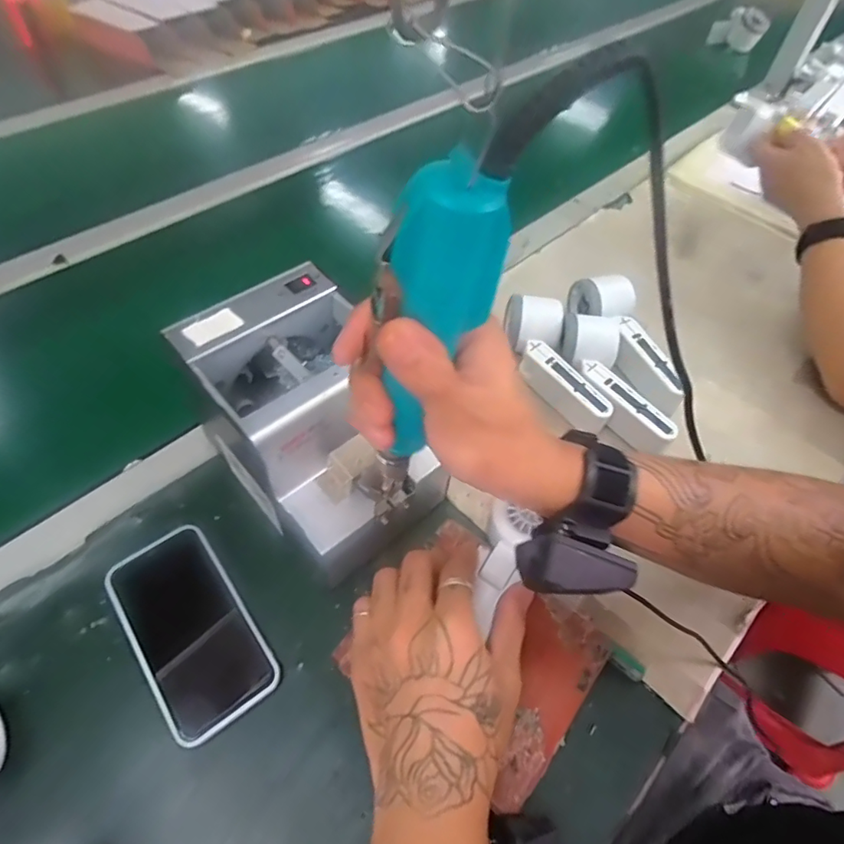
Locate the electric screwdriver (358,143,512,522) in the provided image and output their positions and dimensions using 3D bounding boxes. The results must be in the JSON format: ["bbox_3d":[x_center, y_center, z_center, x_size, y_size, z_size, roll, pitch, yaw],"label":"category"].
[{"bbox_3d":[-0.004,-0.014,0.278,0.045,0.244,0.034,-4,57,-13],"label":"electric screwdriver"}]

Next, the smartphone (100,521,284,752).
[{"bbox_3d":[-0.167,0.149,0.382,0.076,0.012,0.145,-32,62,-22],"label":"smartphone"}]

